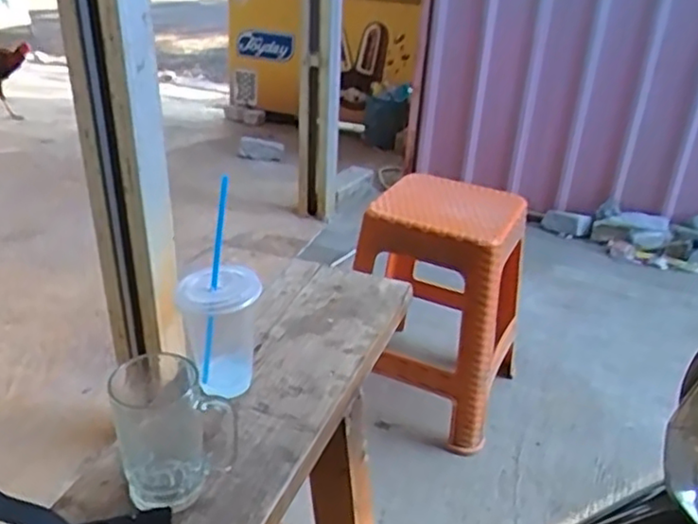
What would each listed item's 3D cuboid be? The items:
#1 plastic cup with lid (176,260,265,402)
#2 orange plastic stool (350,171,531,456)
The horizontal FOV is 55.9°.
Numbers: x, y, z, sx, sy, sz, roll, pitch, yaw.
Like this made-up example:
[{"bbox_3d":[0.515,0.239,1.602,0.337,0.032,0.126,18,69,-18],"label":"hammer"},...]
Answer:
[{"bbox_3d":[-0.142,0.077,0.725,0.077,0.136,0.079,-9,31,-19],"label":"plastic cup with lid"},{"bbox_3d":[0.213,0.083,1.452,0.309,0.481,0.334,18,33,25],"label":"orange plastic stool"}]

